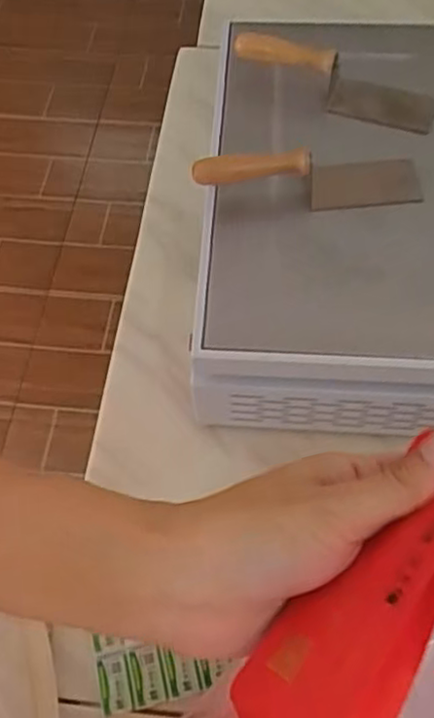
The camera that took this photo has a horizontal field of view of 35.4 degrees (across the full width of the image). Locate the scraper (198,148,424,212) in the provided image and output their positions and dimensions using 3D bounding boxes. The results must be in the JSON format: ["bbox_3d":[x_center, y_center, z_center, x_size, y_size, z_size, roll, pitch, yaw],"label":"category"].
[{"bbox_3d":[0.079,-0.158,0.578,0.195,0.043,0.051,1,59,-14],"label":"scraper"}]

